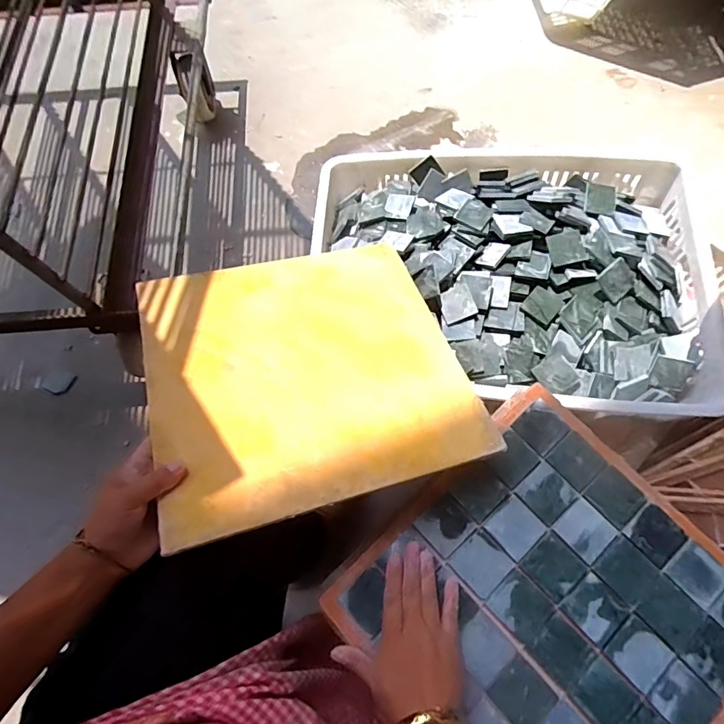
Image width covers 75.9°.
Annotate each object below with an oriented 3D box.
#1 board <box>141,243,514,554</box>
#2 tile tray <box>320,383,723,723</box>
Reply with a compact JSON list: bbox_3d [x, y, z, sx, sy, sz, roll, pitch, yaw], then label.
[{"bbox_3d":[-0.060,-0.001,0.507,0.319,0.016,0.321,-12,59,-17],"label":"board"},{"bbox_3d":[0.194,0.248,0.461,0.330,0.030,0.335,-41,75,-14],"label":"tile tray"}]

